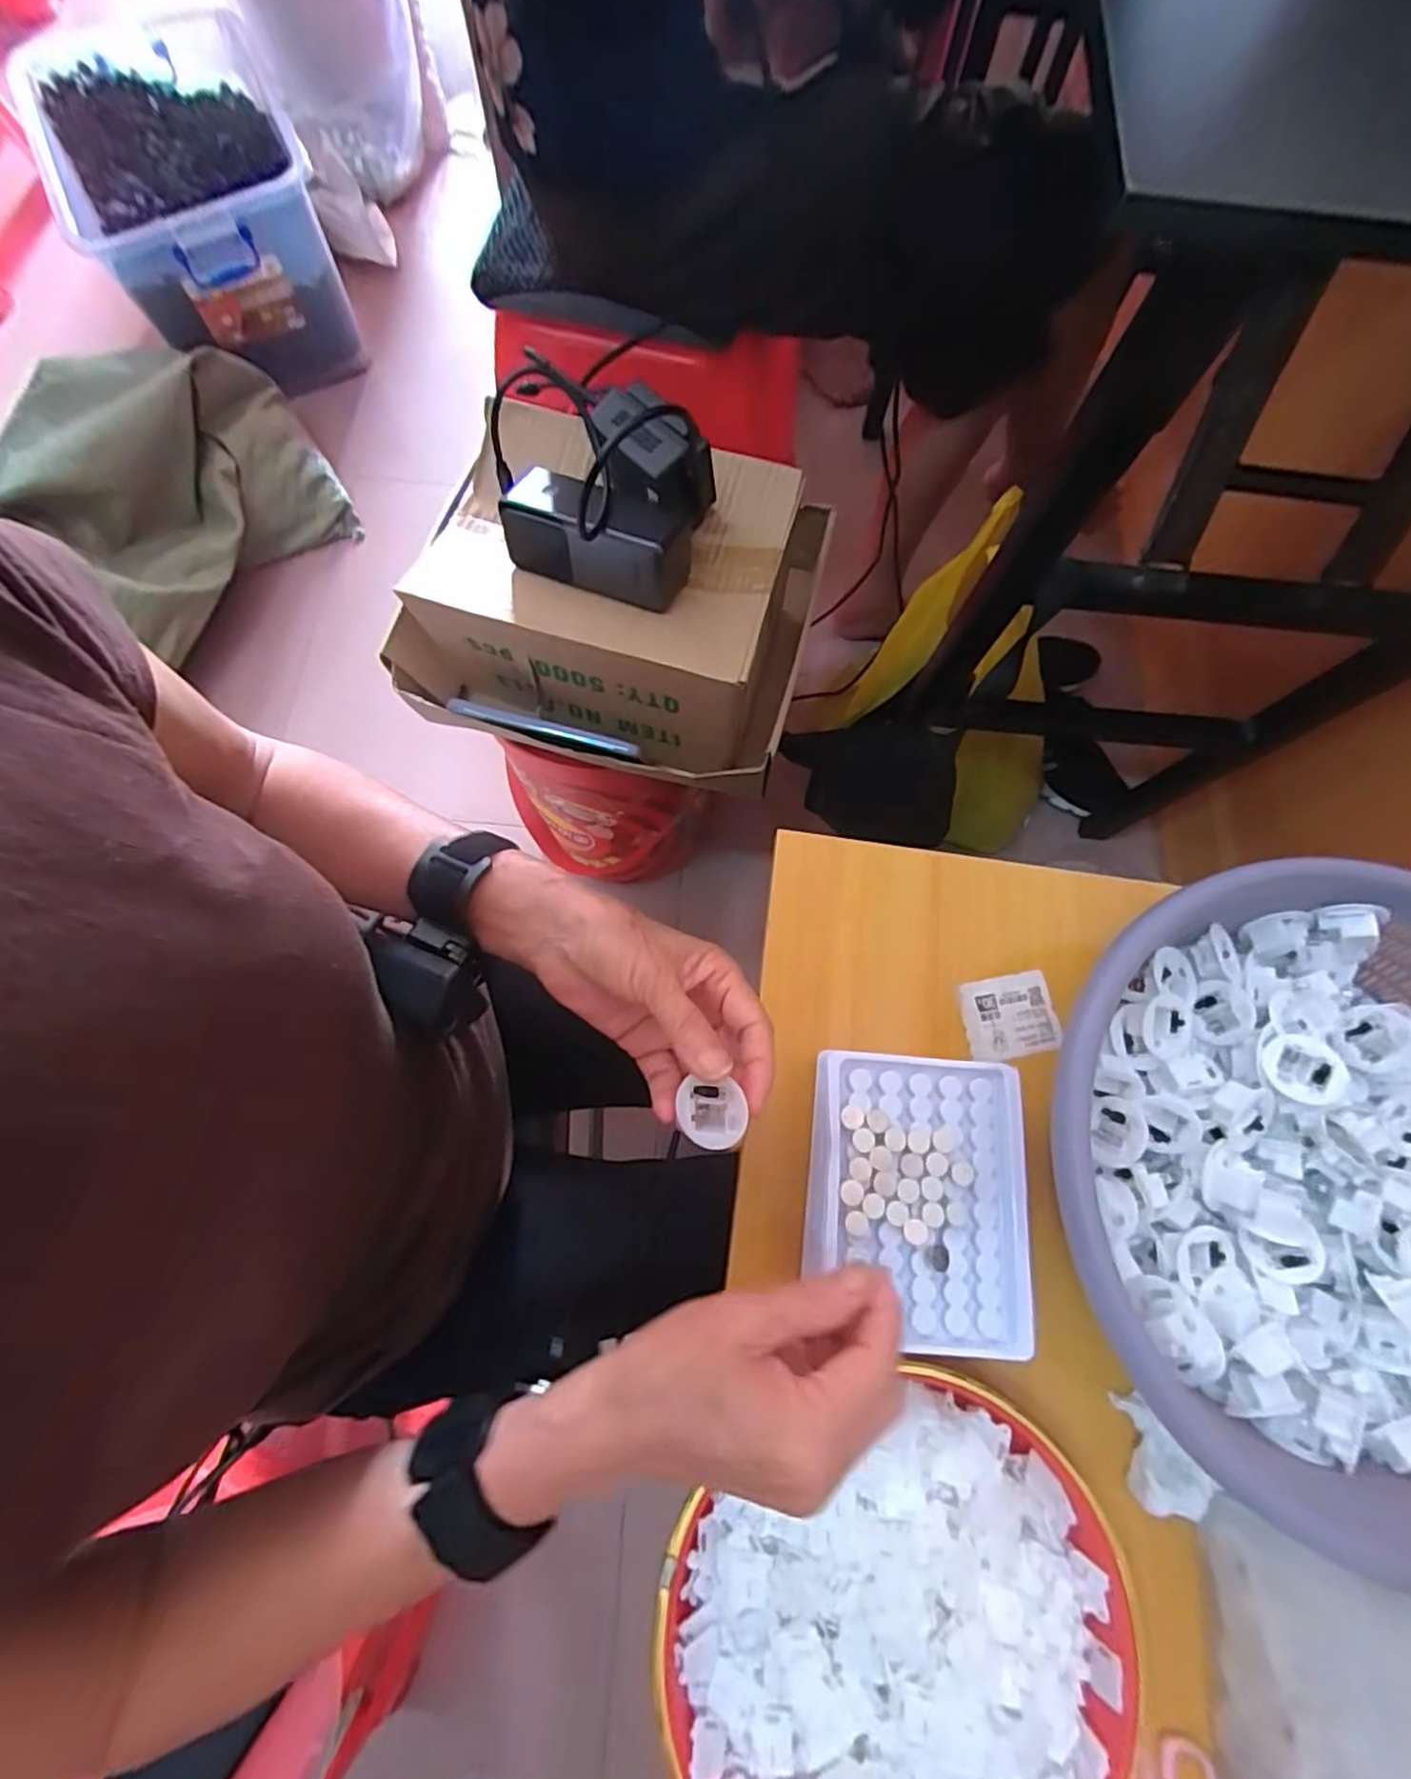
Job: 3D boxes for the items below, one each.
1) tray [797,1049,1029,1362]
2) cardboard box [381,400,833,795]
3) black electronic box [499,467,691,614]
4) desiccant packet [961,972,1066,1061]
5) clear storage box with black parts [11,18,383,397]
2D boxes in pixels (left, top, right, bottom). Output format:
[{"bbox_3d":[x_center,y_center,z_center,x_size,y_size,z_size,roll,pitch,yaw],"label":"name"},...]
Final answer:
[{"bbox_3d":[0.104,0.148,0.335,0.106,0.012,0.128,5,73,0],"label":"tray"},{"bbox_3d":[-0.089,-0.237,0.586,0.324,0.138,0.238,13,73,3],"label":"cardboard box"},{"bbox_3d":[-0.079,-0.251,0.496,0.129,0.057,0.048,18,73,5],"label":"black electronic box"},{"bbox_3d":[0.189,0.079,0.432,0.057,0.004,0.049,-10,73,-4],"label":"desiccant packet"},{"bbox_3d":[-0.734,-0.986,1.033,0.311,0.255,0.386,-26,75,-9],"label":"clear storage box with black parts"}]

